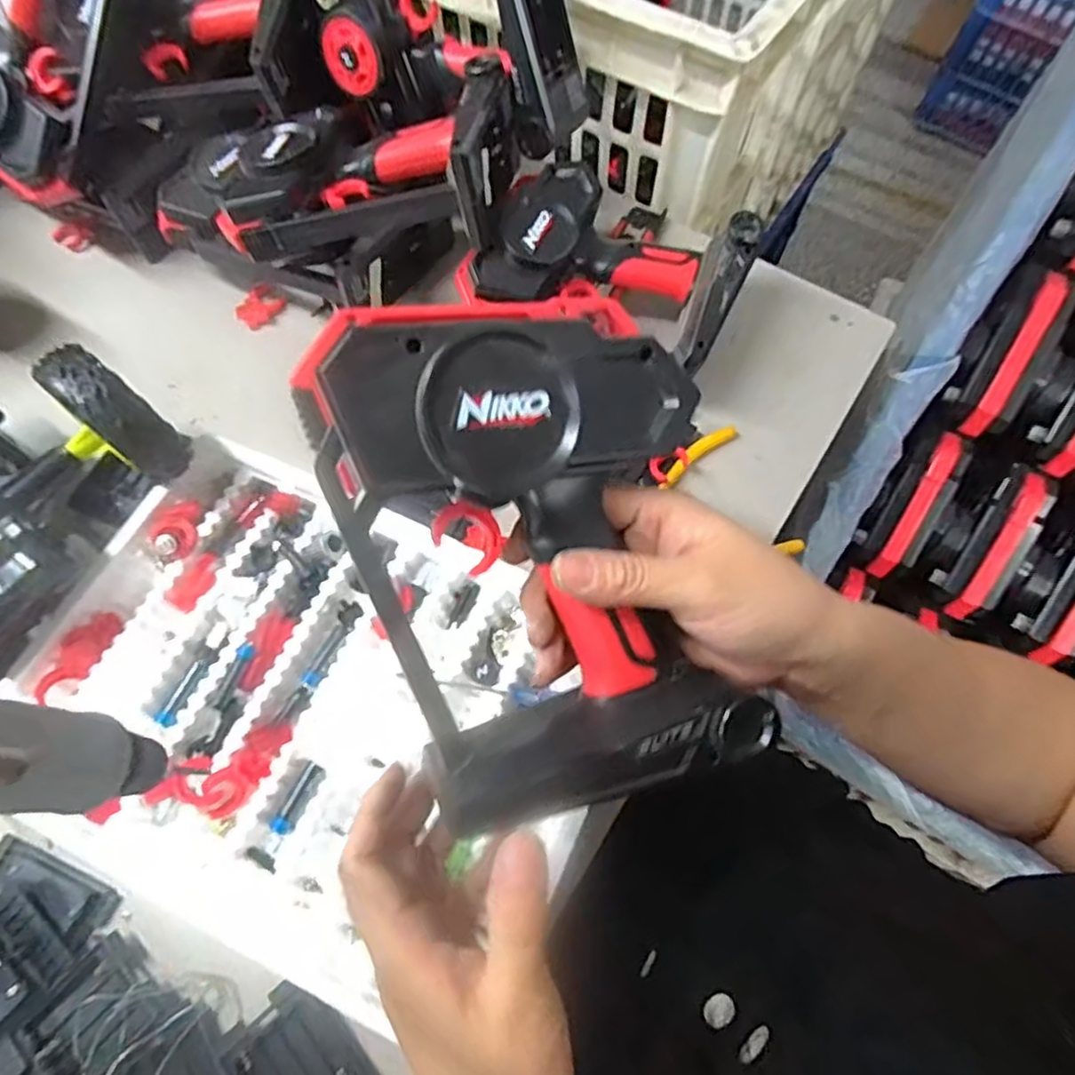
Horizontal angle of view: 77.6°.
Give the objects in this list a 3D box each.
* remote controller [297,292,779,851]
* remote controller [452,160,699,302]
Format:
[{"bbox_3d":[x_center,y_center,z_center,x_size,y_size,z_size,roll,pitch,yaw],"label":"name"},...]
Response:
[{"bbox_3d":[0.002,0.008,0.274,0.150,0.080,0.201,-16,96,-19],"label":"remote controller"},{"bbox_3d":[0.035,-0.202,0.489,0.135,0.058,0.131,30,70,11],"label":"remote controller"}]

